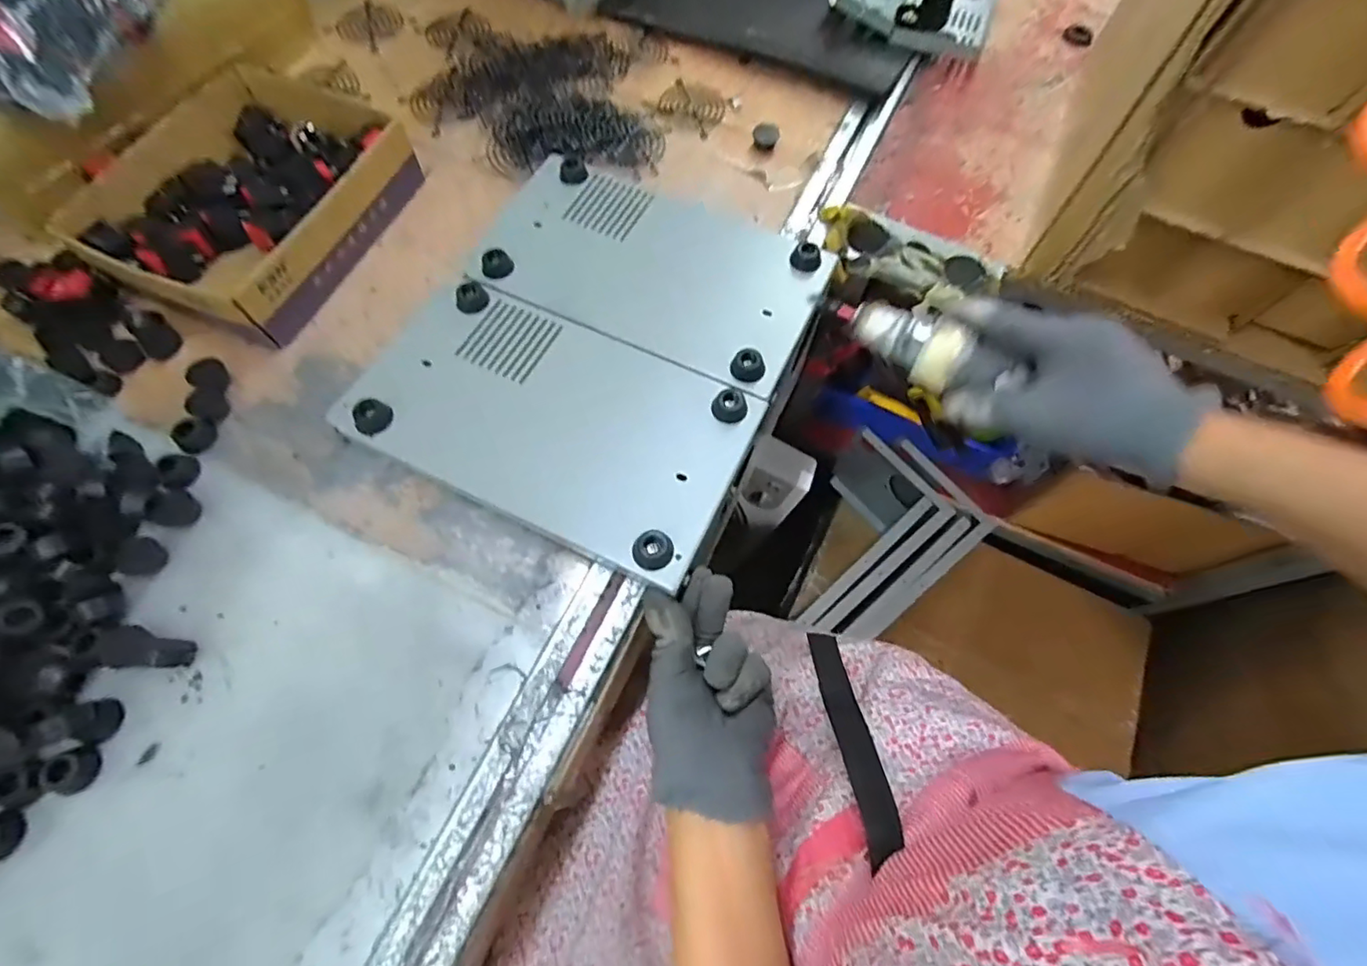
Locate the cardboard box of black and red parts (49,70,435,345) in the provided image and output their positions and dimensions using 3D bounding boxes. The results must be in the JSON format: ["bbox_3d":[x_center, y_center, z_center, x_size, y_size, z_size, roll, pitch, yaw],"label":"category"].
[{"bbox_3d":[-0.342,-0.230,0.468,0.179,0.054,0.221,21,68,6],"label":"cardboard box of black and red parts"}]

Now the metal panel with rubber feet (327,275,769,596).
[{"bbox_3d":[-0.092,-0.049,0.414,0.270,0.029,0.153,25,70,7],"label":"metal panel with rubber feet"}]

